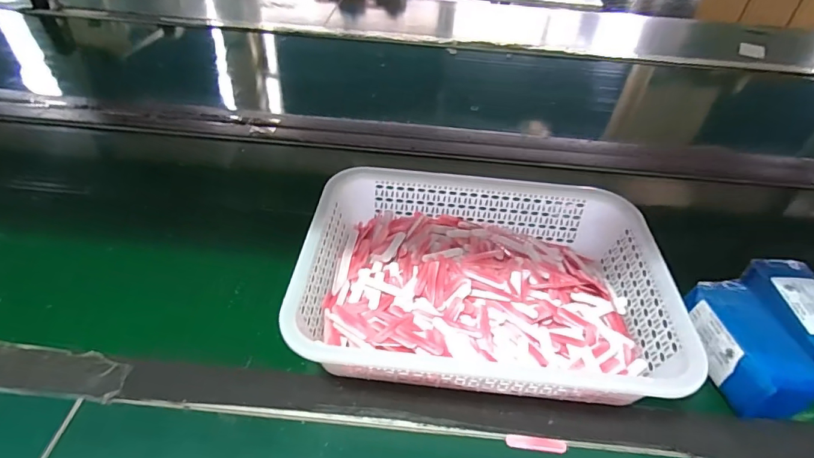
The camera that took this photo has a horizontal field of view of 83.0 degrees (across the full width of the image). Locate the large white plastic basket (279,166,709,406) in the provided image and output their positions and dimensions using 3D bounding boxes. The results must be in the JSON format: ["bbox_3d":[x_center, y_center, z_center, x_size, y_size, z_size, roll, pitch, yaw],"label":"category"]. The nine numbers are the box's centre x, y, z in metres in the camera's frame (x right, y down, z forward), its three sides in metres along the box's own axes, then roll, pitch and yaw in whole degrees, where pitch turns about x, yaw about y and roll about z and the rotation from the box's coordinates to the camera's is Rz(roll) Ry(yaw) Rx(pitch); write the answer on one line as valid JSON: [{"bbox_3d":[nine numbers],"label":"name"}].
[{"bbox_3d":[0.074,0.050,0.489,0.357,0.079,0.254,6,42,1],"label":"large white plastic basket"}]

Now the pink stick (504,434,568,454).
[{"bbox_3d":[0.112,0.184,0.396,0.052,0.004,0.012,7,42,2],"label":"pink stick"}]

